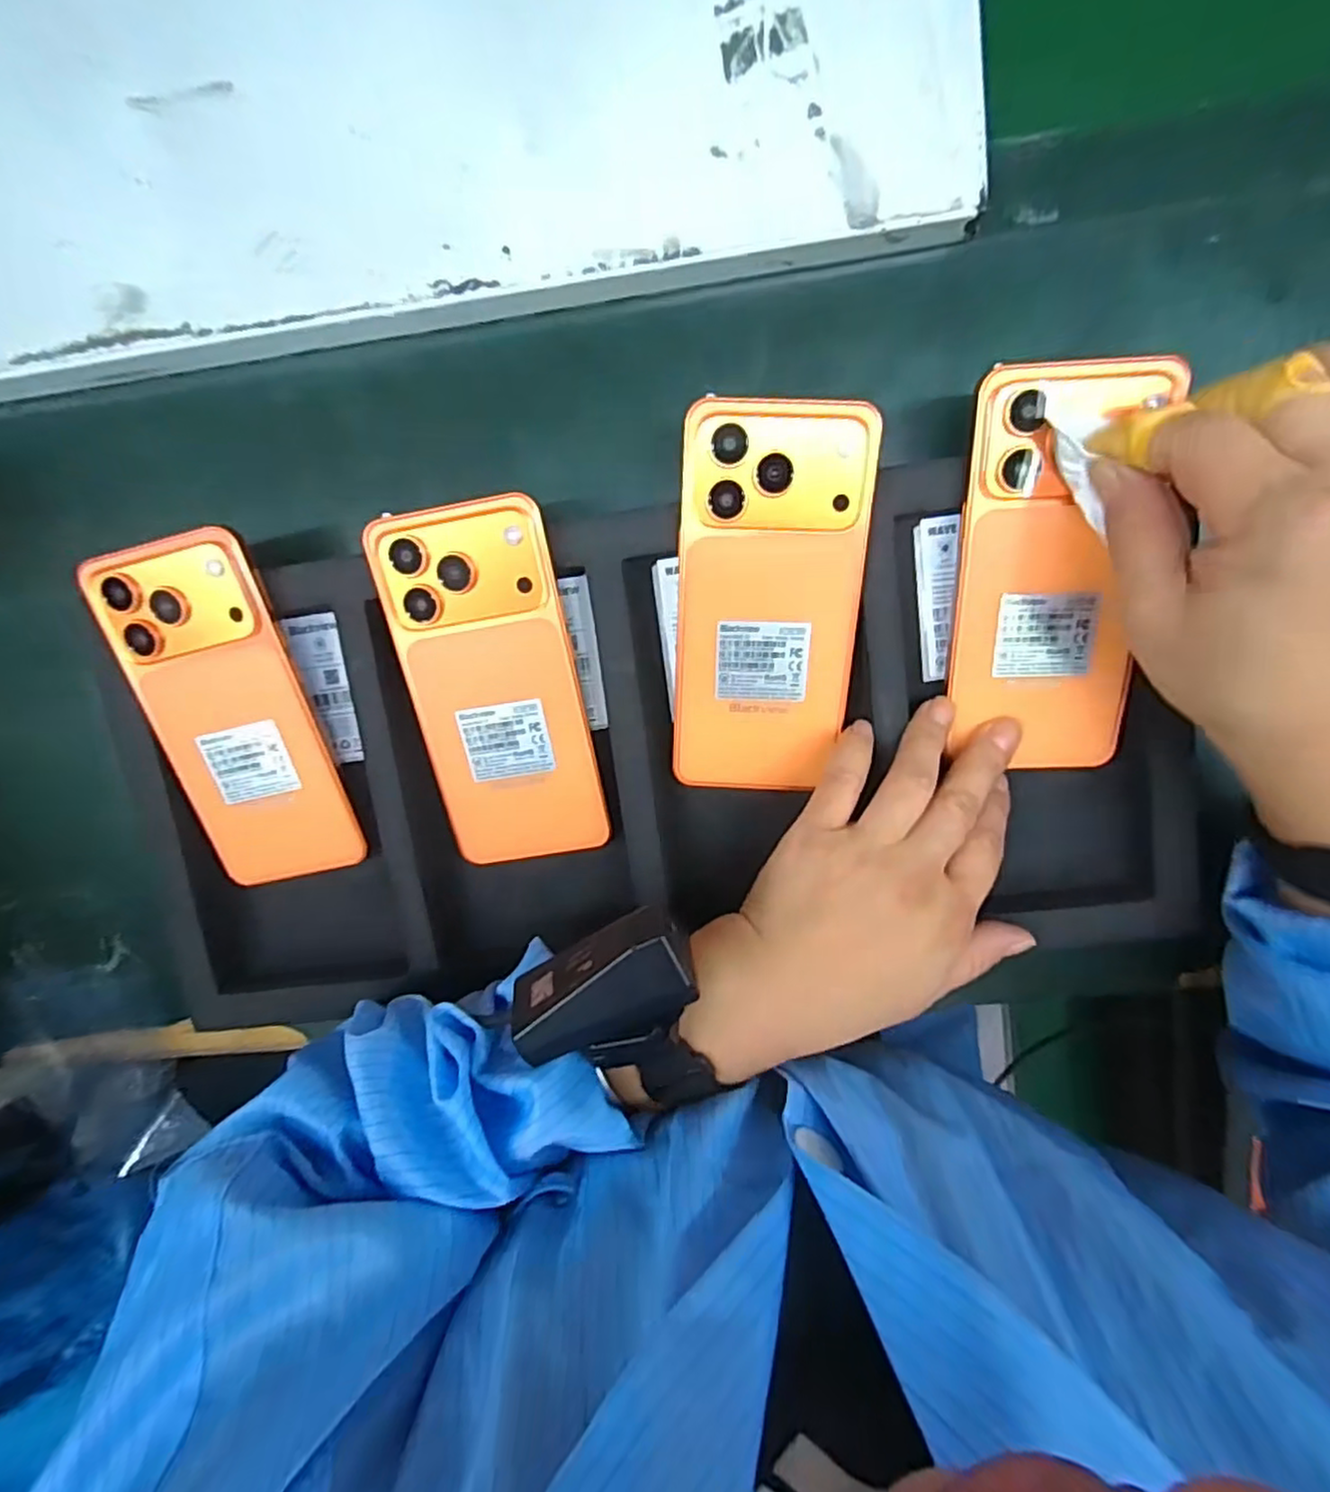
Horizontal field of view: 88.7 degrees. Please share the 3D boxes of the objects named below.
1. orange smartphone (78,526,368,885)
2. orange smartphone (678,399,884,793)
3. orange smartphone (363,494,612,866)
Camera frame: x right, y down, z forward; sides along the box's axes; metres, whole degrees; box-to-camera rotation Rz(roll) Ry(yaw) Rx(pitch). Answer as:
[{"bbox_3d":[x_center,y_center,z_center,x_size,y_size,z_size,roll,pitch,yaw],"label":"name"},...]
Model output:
[{"bbox_3d":[-0.199,-0.012,0.314,0.072,0.007,0.160,-13,107,2],"label":"orange smartphone"},{"bbox_3d":[0.043,-0.057,0.288,0.075,0.006,0.159,4,111,3],"label":"orange smartphone"},{"bbox_3d":[-0.075,-0.023,0.305,0.075,0.005,0.160,-10,108,4],"label":"orange smartphone"}]

